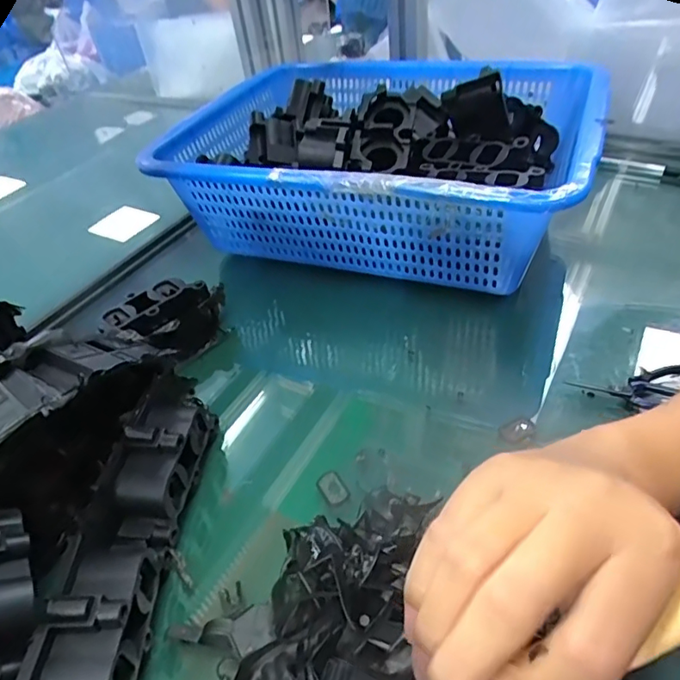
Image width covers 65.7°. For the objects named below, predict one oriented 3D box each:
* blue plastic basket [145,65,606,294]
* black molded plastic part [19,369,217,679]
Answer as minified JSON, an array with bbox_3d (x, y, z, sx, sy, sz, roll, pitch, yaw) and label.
[{"bbox_3d":[0.045,-0.193,0.543,0.363,0.124,0.310,12,46,21],"label":"blue plastic basket"},{"bbox_3d":[-0.119,0.105,0.310,0.046,0.047,0.222,-1,42,6],"label":"black molded plastic part"}]

